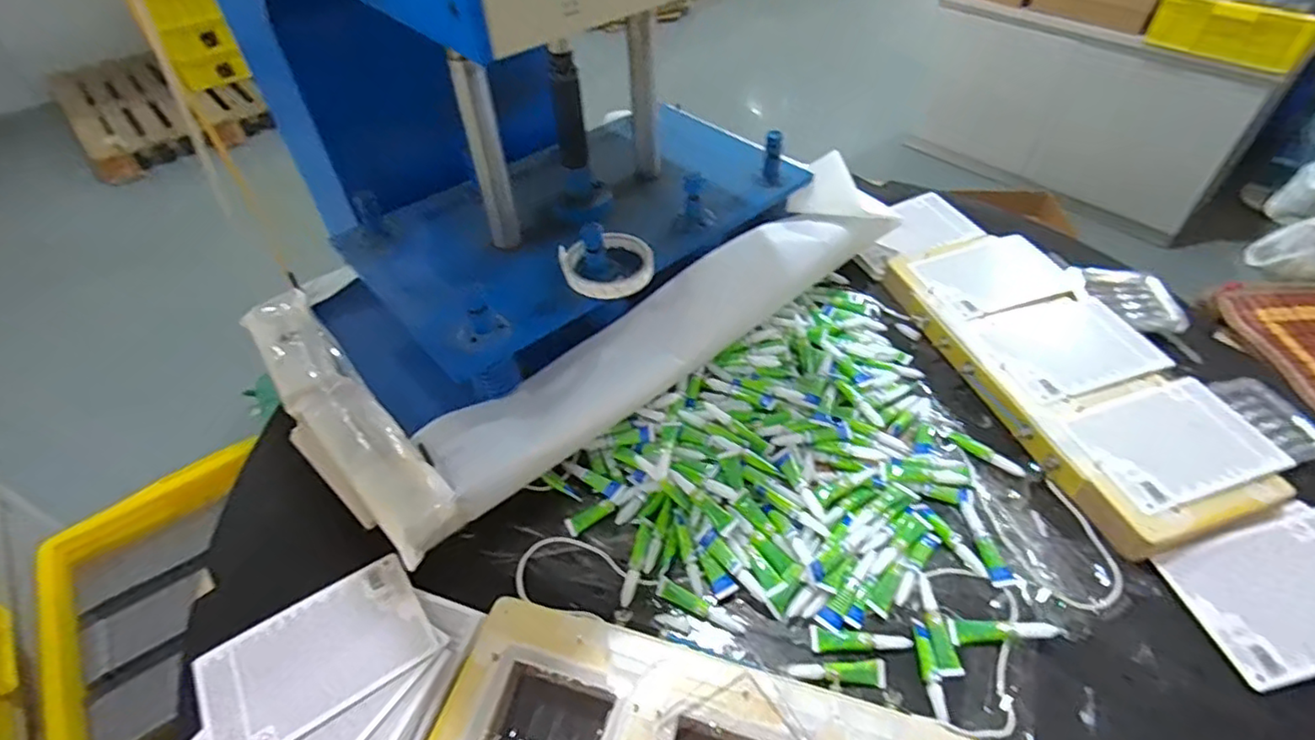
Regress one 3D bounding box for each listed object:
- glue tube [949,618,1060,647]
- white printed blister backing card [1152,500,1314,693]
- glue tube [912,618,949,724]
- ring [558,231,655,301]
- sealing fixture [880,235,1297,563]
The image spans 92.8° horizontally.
[{"bbox_3d":[0.290,0.219,0.527,0.084,0.017,0.019,0,46,2],"label":"glue tube"},{"bbox_3d":[0.544,0.191,0.536,0.173,0.007,0.119,-14,50,-3],"label":"white printed blister backing card"},{"bbox_3d":[0.221,0.243,0.509,0.014,0.007,0.076,0,46,2],"label":"glue tube"},{"bbox_3d":[-0.052,-0.107,0.639,0.096,0.020,0.084,-4,46,-2],"label":"ring"},{"bbox_3d":[0.449,-0.013,0.700,0.209,0.038,0.431,-12,46,-10],"label":"sealing fixture"}]

